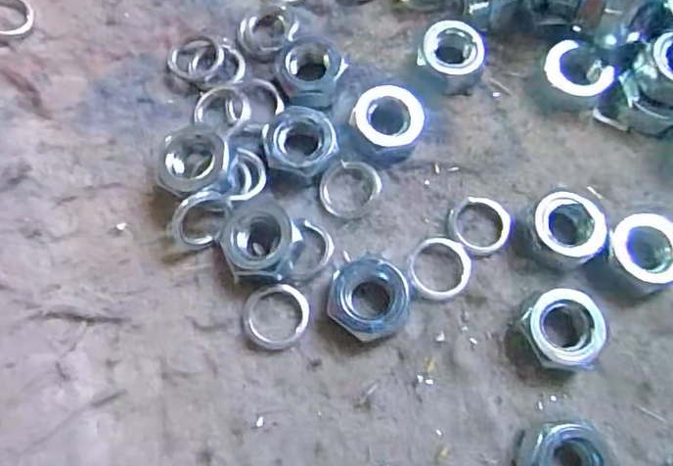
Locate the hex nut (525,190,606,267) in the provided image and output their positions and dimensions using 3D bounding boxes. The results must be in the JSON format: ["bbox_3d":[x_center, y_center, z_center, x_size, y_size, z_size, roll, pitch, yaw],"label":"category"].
[{"bbox_3d":[0.050,-0.001,0.123,0.017,0.006,0.015,-41,77,-13],"label":"hex nut"}]

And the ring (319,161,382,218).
[{"bbox_3d":[0.003,-0.010,0.128,0.013,0.004,0.014,0,72,-1],"label":"ring"}]

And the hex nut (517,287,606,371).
[{"bbox_3d":[0.047,0.021,0.117,0.016,0.007,0.016,-23,74,-8],"label":"hex nut"}]

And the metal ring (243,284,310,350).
[{"bbox_3d":[-0.013,0.018,0.118,0.014,0.004,0.013,0,72,-1],"label":"metal ring"}]

